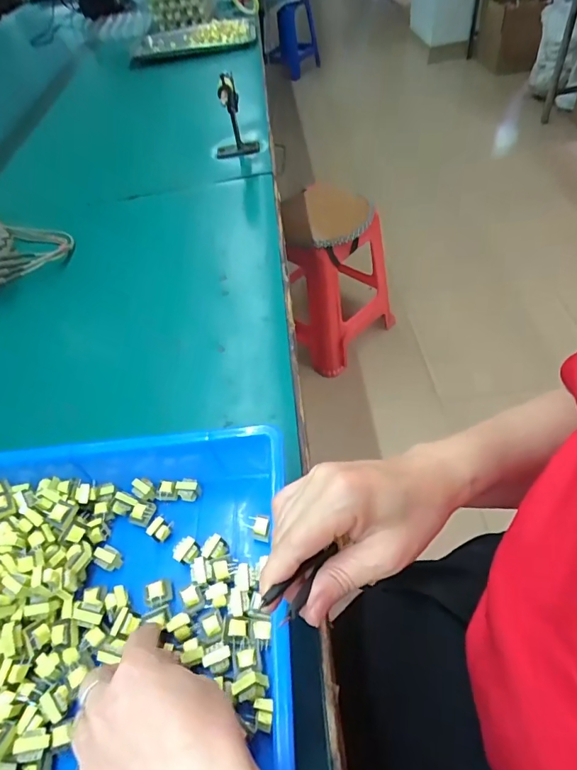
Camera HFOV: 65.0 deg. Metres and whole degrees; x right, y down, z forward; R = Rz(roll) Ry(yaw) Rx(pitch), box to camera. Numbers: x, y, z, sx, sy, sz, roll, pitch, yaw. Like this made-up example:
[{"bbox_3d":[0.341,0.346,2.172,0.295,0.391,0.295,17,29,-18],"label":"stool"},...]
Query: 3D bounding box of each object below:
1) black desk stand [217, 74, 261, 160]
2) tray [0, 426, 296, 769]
[{"bbox_3d":[-0.103,-0.479,0.826,0.084,0.140,0.093,-10,49,0],"label":"black desk stand"},{"bbox_3d":[-0.185,0.163,0.343,0.369,0.062,0.253,-7,49,3],"label":"tray"}]

